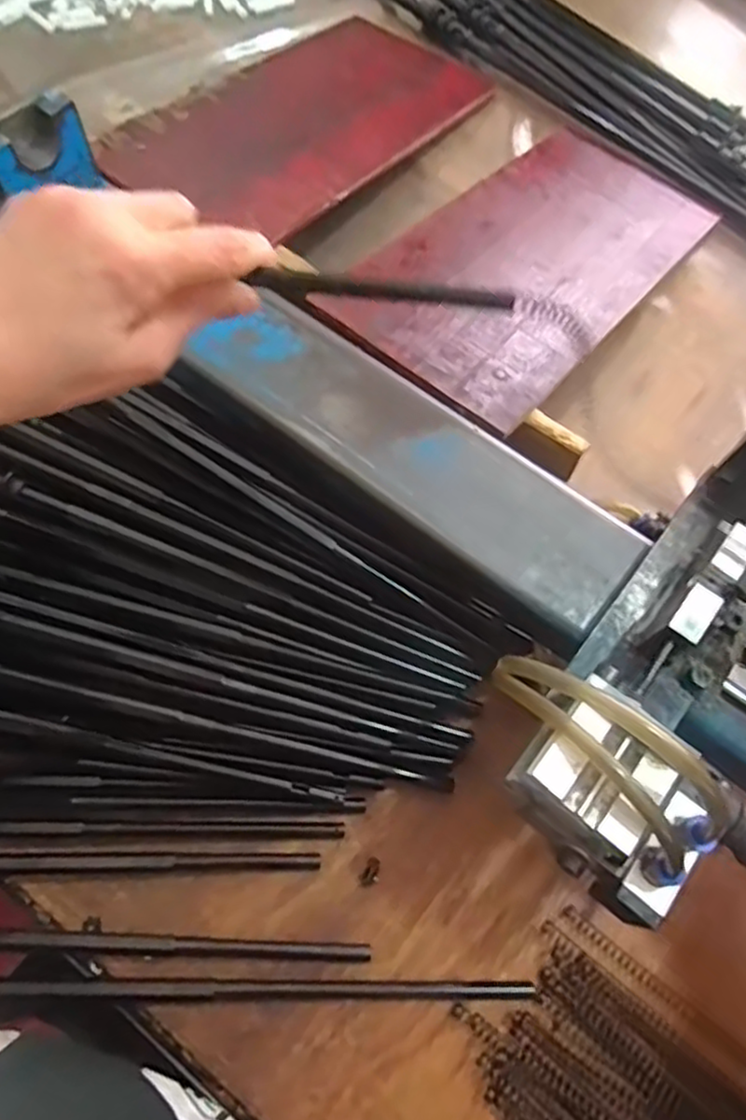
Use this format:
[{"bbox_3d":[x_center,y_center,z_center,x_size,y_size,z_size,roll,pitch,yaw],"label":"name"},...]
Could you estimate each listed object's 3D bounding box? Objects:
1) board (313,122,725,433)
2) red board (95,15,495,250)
[{"bbox_3d":[0.128,-0.233,0.532,0.161,0.010,0.346,36,60,14],"label":"board"},{"bbox_3d":[-0.048,-0.370,0.580,0.159,0.019,0.332,37,63,5],"label":"red board"}]

